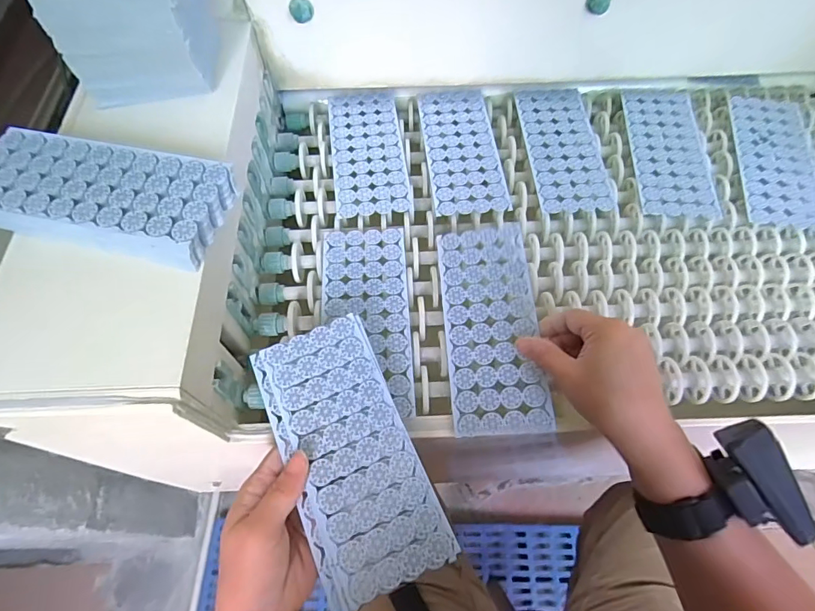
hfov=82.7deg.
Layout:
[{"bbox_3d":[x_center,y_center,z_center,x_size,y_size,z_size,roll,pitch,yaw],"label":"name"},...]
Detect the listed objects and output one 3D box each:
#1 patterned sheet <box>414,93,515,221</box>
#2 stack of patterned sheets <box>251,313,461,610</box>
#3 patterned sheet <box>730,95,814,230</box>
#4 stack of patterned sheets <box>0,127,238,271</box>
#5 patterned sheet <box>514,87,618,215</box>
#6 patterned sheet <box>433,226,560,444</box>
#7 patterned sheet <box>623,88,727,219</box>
[{"bbox_3d":[0.060,-0.180,0.518,0.079,0.004,0.190,-5,62,-2],"label":"patterned sheet"},{"bbox_3d":[-0.043,0.105,0.344,0.091,0.019,0.190,-22,67,-10],"label":"stack of patterned sheets"},{"bbox_3d":[0.410,-0.165,0.512,0.084,0.010,0.194,10,63,6],"label":"patterned sheet"},{"bbox_3d":[-0.236,-0.085,0.352,0.189,0.018,0.090,12,64,6],"label":"stack of patterned sheets"},{"bbox_3d":[0.174,-0.183,0.519,0.079,0.006,0.190,-2,62,-1],"label":"patterned sheet"},{"bbox_3d":[0.073,0.014,0.408,0.079,0.006,0.192,-7,65,9],"label":"patterned sheet"},{"bbox_3d":[0.291,-0.176,0.517,0.084,0.008,0.192,5,63,3],"label":"patterned sheet"}]

